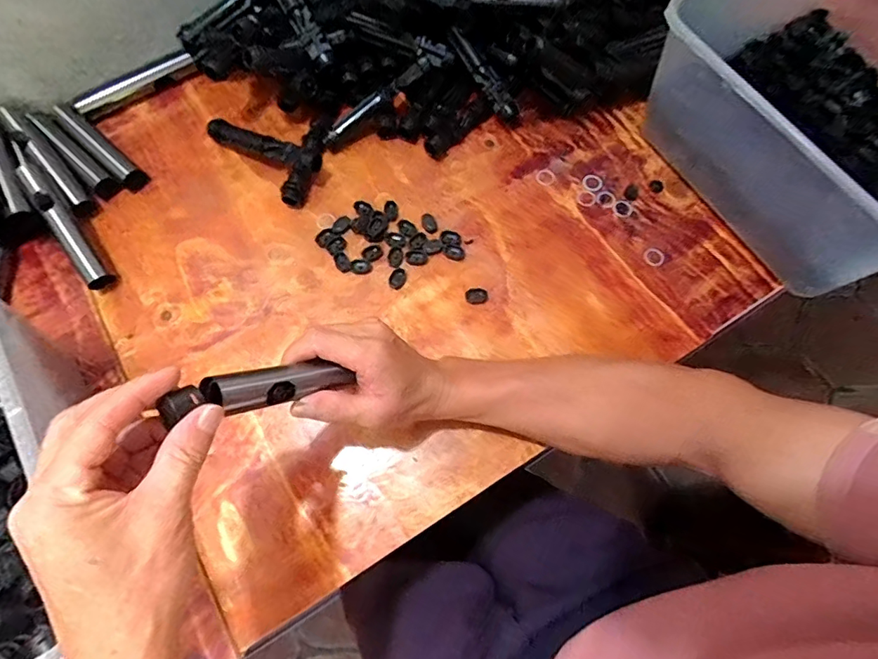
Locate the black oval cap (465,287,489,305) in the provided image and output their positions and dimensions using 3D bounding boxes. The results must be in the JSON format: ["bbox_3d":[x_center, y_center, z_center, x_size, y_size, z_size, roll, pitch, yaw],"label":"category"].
[{"bbox_3d":[0.038,-0.033,0.488,0.023,0.005,0.016,-5,69,-2],"label":"black oval cap"}]

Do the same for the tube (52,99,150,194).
[{"bbox_3d":[-0.378,-0.204,0.545,0.141,0.022,0.025,40,75,14],"label":"tube"}]

